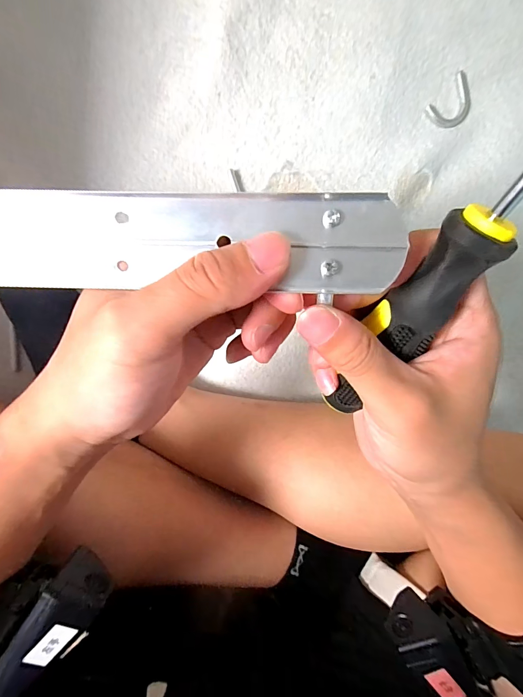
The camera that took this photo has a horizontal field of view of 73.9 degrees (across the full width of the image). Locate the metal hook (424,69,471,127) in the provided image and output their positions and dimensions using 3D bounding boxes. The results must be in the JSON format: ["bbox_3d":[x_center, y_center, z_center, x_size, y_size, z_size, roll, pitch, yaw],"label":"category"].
[{"bbox_3d":[0.176,-0.224,0.317,0.032,0.004,0.048,43,92,-6],"label":"metal hook"}]

